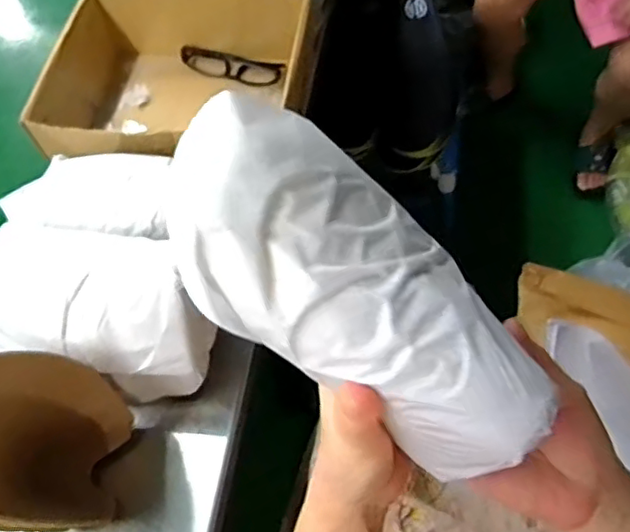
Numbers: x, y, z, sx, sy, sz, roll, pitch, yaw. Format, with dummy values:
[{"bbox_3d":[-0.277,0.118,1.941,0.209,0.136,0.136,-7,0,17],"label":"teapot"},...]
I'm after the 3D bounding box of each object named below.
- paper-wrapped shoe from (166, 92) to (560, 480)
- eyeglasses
[{"bbox_3d":[0.016,0.014,0.293,0.202,0.060,0.094,43,70,0],"label":"paper-wrapped shoe"},{"bbox_3d":[-0.102,-0.243,0.759,0.133,0.027,0.032,12,62,10],"label":"eyeglasses"}]

